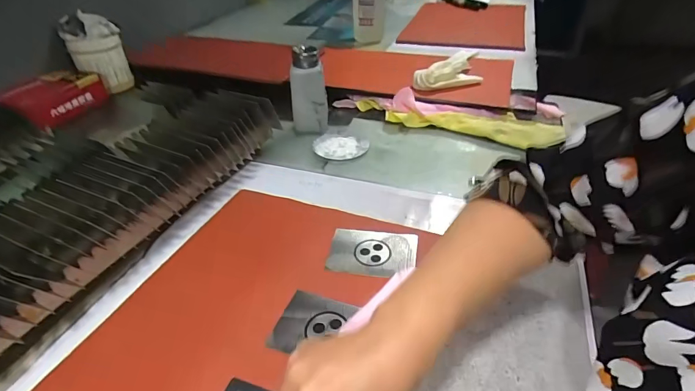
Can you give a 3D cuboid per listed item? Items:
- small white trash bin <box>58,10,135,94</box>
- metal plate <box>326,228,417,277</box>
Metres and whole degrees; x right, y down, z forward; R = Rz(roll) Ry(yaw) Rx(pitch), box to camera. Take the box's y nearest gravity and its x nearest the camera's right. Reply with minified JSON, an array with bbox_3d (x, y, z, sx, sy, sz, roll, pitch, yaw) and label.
[{"bbox_3d":[-0.510,-0.289,0.817,0.101,0.129,0.109,-17,39,-20],"label":"small white trash bin"},{"bbox_3d":[0.026,0.058,0.407,0.086,0.004,0.059,5,43,9],"label":"metal plate"}]

